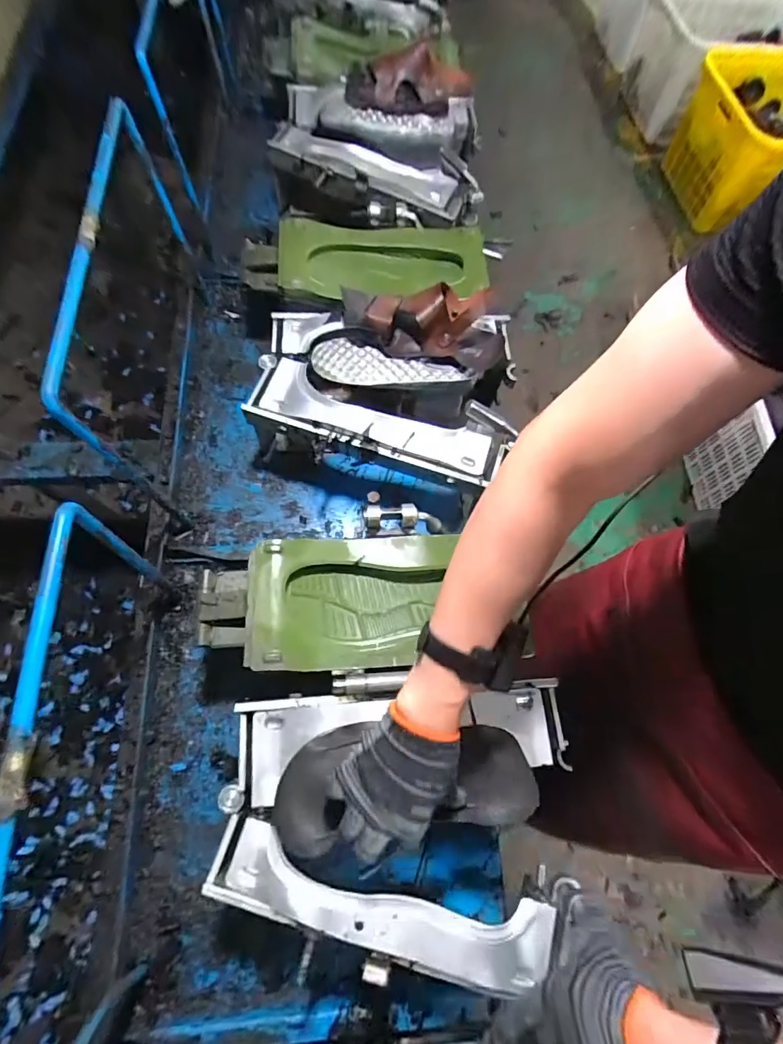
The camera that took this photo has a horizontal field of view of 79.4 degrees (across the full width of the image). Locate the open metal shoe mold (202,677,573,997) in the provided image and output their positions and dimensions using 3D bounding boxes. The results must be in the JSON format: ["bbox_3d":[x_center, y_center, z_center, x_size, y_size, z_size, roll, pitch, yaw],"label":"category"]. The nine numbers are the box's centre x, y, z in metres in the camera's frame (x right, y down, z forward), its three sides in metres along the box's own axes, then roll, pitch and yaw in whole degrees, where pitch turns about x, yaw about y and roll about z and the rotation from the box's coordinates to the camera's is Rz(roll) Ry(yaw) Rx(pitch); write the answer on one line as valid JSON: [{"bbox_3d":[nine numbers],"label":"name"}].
[{"bbox_3d":[0.011,0.327,0.544,0.400,0.044,0.298,6,70,0],"label":"open metal shoe mold"}]

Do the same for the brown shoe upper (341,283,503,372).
[{"bbox_3d":[0.041,-0.307,0.724,0.251,0.096,0.116,10,70,2],"label":"brown shoe upper"}]

